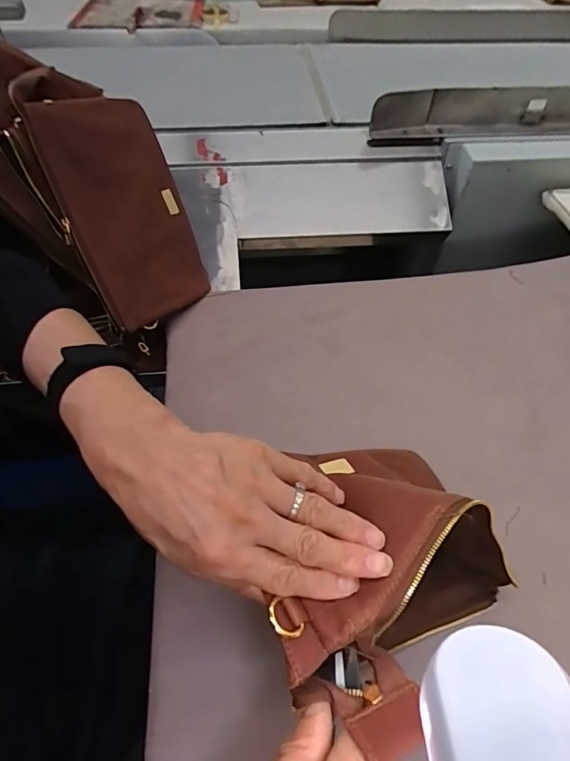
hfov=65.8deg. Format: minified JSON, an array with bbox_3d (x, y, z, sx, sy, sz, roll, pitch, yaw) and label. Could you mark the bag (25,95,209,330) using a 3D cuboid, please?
[{"bbox_3d":[-0.175,-0.189,0.504,0.028,0.235,0.142,4,31,47],"label":"bag"}]

